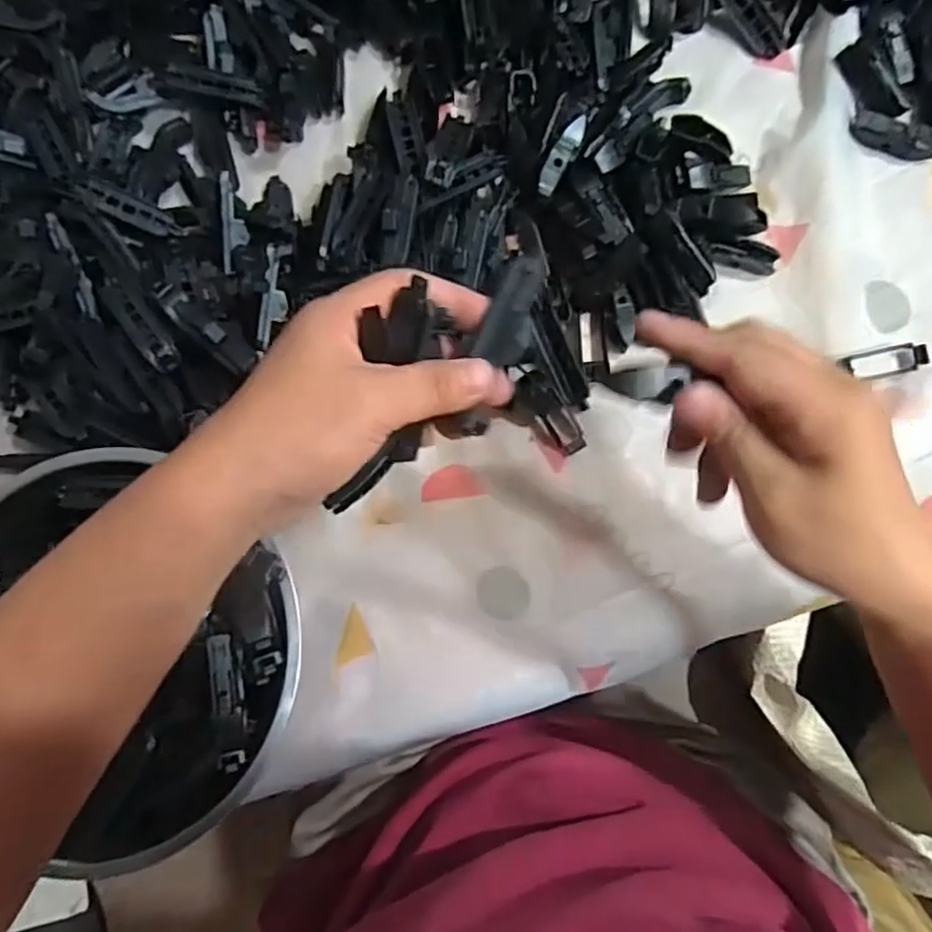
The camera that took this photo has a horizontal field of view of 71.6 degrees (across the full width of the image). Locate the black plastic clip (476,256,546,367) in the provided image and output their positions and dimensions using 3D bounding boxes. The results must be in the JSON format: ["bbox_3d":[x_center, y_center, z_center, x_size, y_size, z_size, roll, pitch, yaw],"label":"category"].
[{"bbox_3d":[0.019,-0.061,0.256,0.018,0.004,0.042,19,94,5],"label":"black plastic clip"}]

